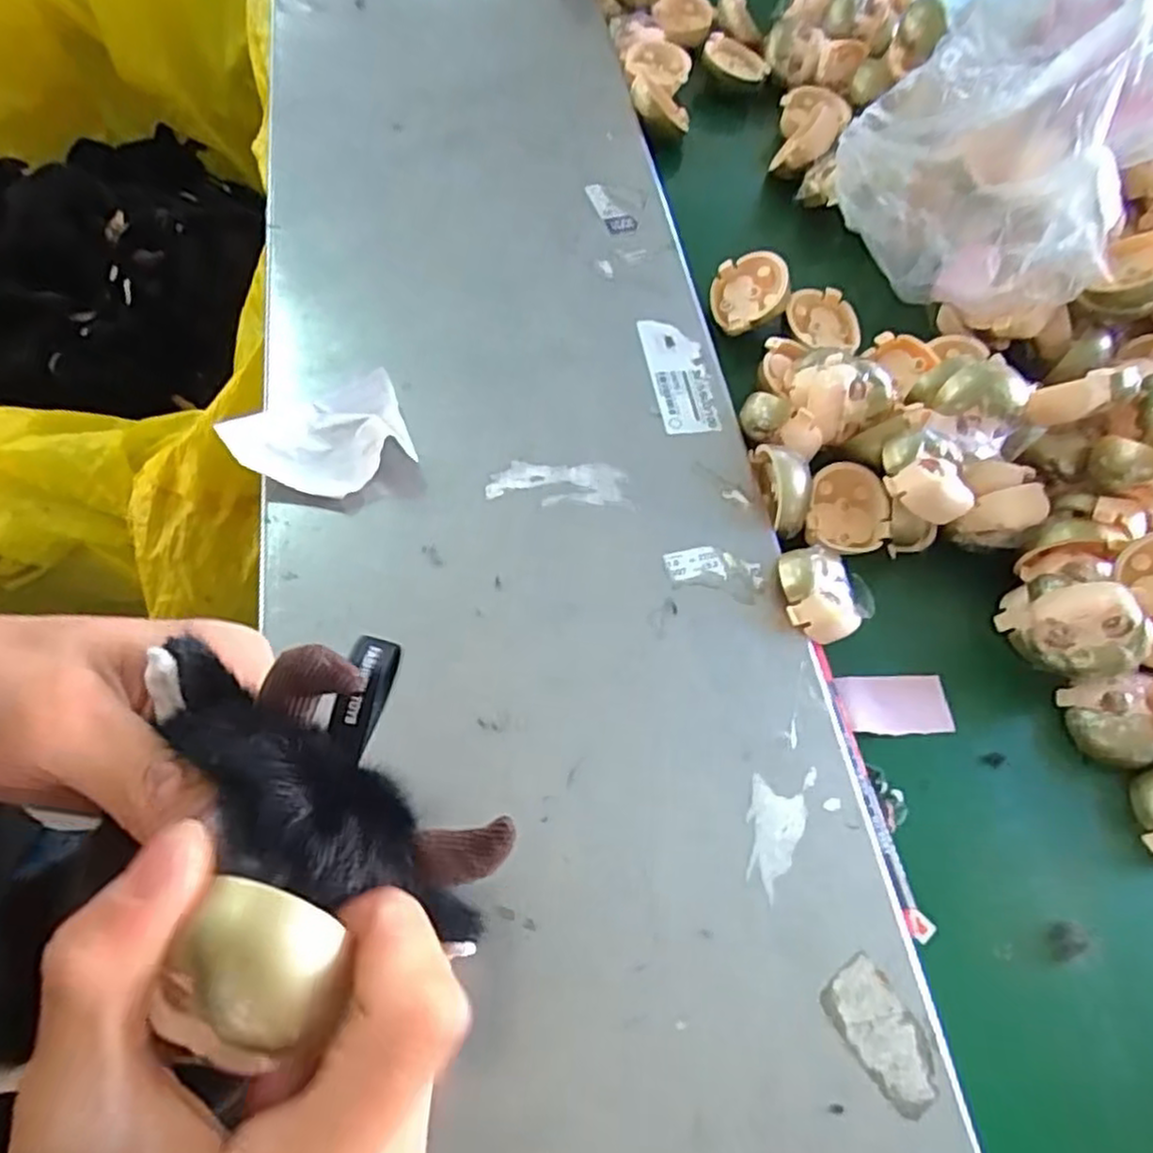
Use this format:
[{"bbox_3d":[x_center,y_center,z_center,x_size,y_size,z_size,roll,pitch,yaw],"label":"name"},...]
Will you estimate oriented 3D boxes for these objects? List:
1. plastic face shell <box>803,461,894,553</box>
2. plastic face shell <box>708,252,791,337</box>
[{"bbox_3d":[0.139,-0.035,0.381,0.048,0.022,0.045,5,80,-11],"label":"plastic face shell"},{"bbox_3d":[0.104,-0.171,0.440,0.047,0.016,0.049,-31,59,21],"label":"plastic face shell"}]

